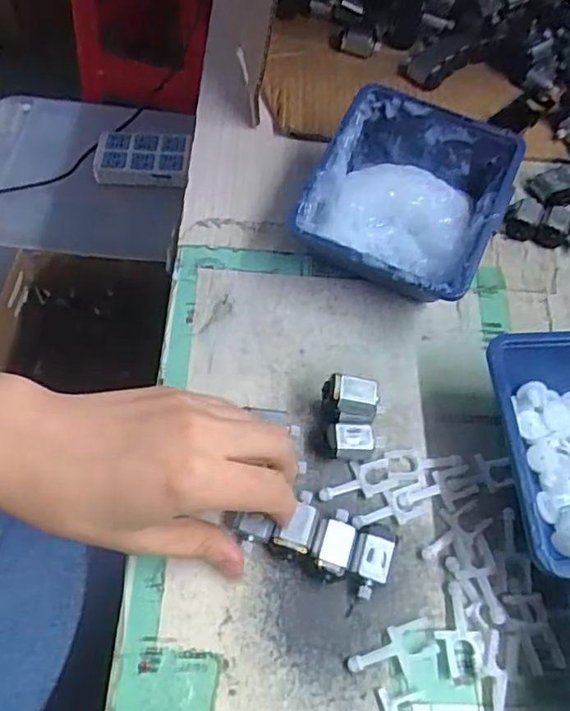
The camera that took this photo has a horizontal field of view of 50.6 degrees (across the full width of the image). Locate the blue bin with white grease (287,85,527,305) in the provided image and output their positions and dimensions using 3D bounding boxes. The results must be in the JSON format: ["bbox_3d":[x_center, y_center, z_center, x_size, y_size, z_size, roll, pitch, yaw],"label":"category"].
[{"bbox_3d":[0.074,-0.093,0.377,0.111,0.058,0.126,25,61,10],"label":"blue bin with white grease"}]

